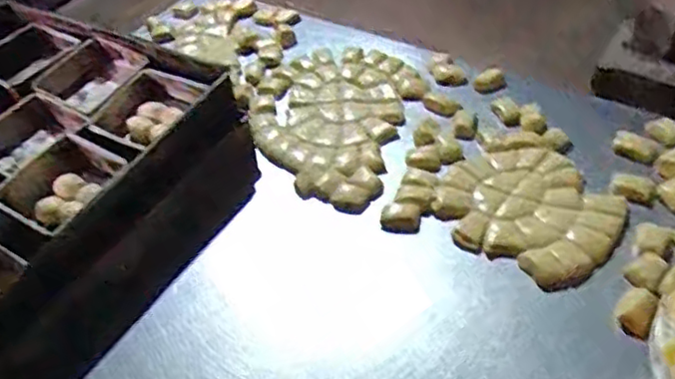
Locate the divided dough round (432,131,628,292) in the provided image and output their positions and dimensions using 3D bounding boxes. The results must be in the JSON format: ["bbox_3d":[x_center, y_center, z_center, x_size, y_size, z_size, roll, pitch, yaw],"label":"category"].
[{"bbox_3d":[0.210,0.019,0.729,0.164,0.018,0.198,-29,49,-18],"label":"divided dough round"}]

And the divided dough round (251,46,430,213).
[{"bbox_3d":[-0.003,-0.098,0.877,0.196,0.015,0.284,12,49,19],"label":"divided dough round"}]

